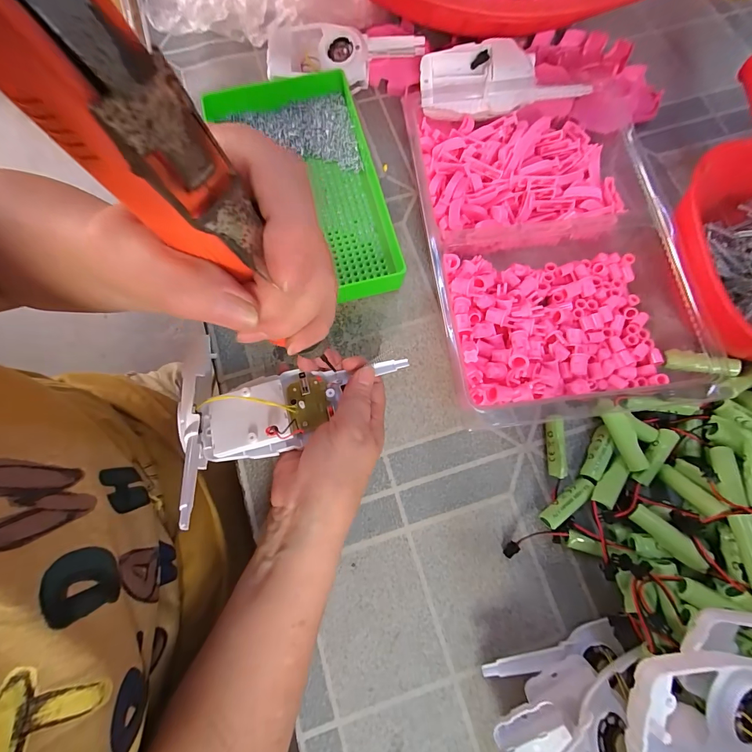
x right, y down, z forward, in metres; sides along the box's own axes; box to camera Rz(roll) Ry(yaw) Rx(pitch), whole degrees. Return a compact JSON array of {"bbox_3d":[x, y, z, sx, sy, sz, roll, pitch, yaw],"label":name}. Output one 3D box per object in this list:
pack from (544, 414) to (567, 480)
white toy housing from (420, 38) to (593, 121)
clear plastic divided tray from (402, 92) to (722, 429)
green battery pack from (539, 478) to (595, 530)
[{"bbox_3d":[0.150,0.060,0.297,0.011,0.017,0.050,3,76,1],"label":"pack"},{"bbox_3d":[0.124,-0.290,0.343,0.158,0.032,0.060,-1,76,0],"label":"white toy housing"},{"bbox_3d":[0.171,-0.123,0.326,0.240,0.050,0.310,-7,76,-2],"label":"clear plastic divided tray"},{"bbox_3d":[0.154,0.103,0.285,0.050,0.017,0.014,-35,79,-8],"label":"green battery pack"}]

